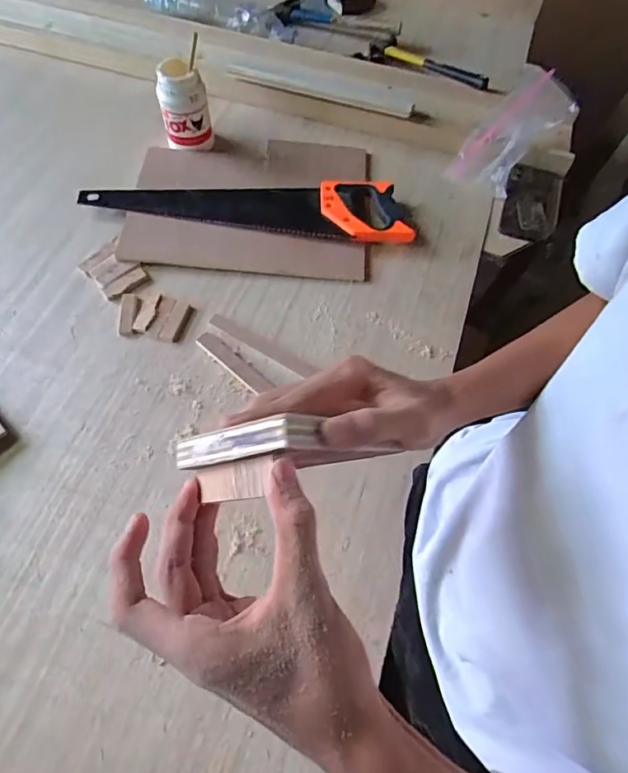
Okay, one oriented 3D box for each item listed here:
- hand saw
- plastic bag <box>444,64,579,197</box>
[{"bbox_3d":[-0.108,-0.306,0.815,0.530,0.029,0.115,6,63,1],"label":"hand saw"},{"bbox_3d":[0.350,-0.448,0.875,0.115,0.031,0.255,42,90,17],"label":"plastic bag"}]

